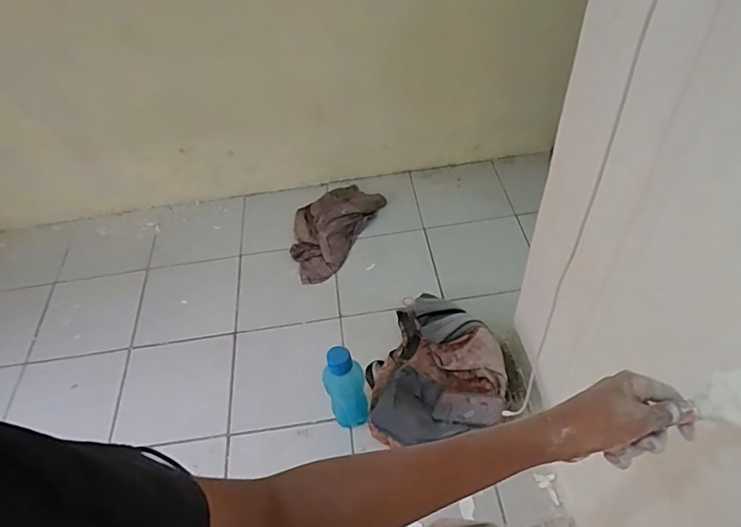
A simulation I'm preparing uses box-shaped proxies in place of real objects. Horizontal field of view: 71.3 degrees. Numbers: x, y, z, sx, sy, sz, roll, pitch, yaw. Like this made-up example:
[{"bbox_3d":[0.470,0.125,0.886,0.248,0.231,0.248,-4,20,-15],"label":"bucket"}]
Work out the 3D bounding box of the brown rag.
[{"bbox_3d":[-0.141,-0.120,1.753,0.246,0.037,0.418,17,52,21],"label":"brown rag"}]

